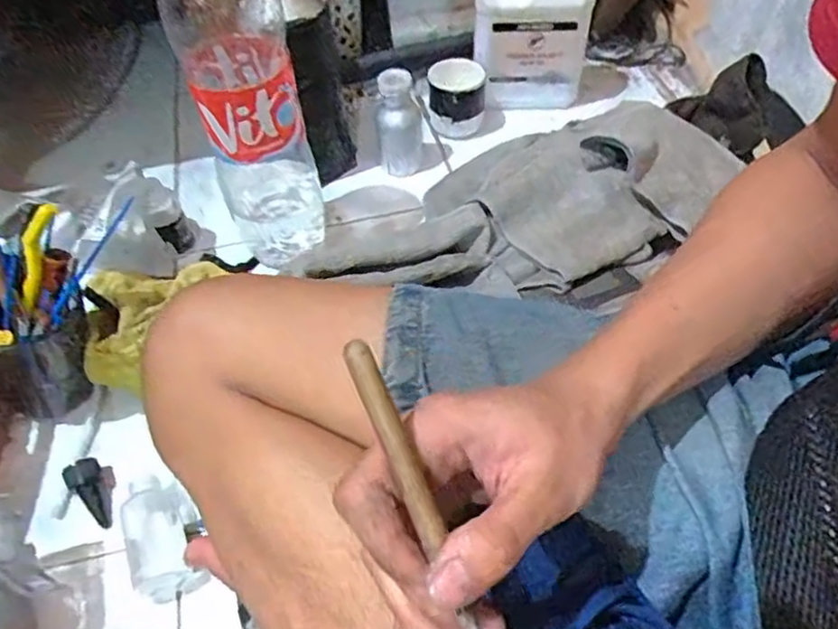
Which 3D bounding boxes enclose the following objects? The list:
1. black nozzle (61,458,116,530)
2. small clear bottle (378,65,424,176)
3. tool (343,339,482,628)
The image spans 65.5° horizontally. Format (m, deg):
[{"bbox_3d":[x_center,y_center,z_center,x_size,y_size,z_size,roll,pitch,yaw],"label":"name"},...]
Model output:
[{"bbox_3d":[-0.243,0.131,0.490,0.028,0.027,0.048,-37,58,-24],"label":"black nozzle"},{"bbox_3d":[-0.020,-0.202,0.697,0.049,0.110,0.042,-4,50,0],"label":"small clear bottle"},{"bbox_3d":[0.006,0.081,0.226,0.011,0.006,0.153,-23,89,-15],"label":"tool"}]

